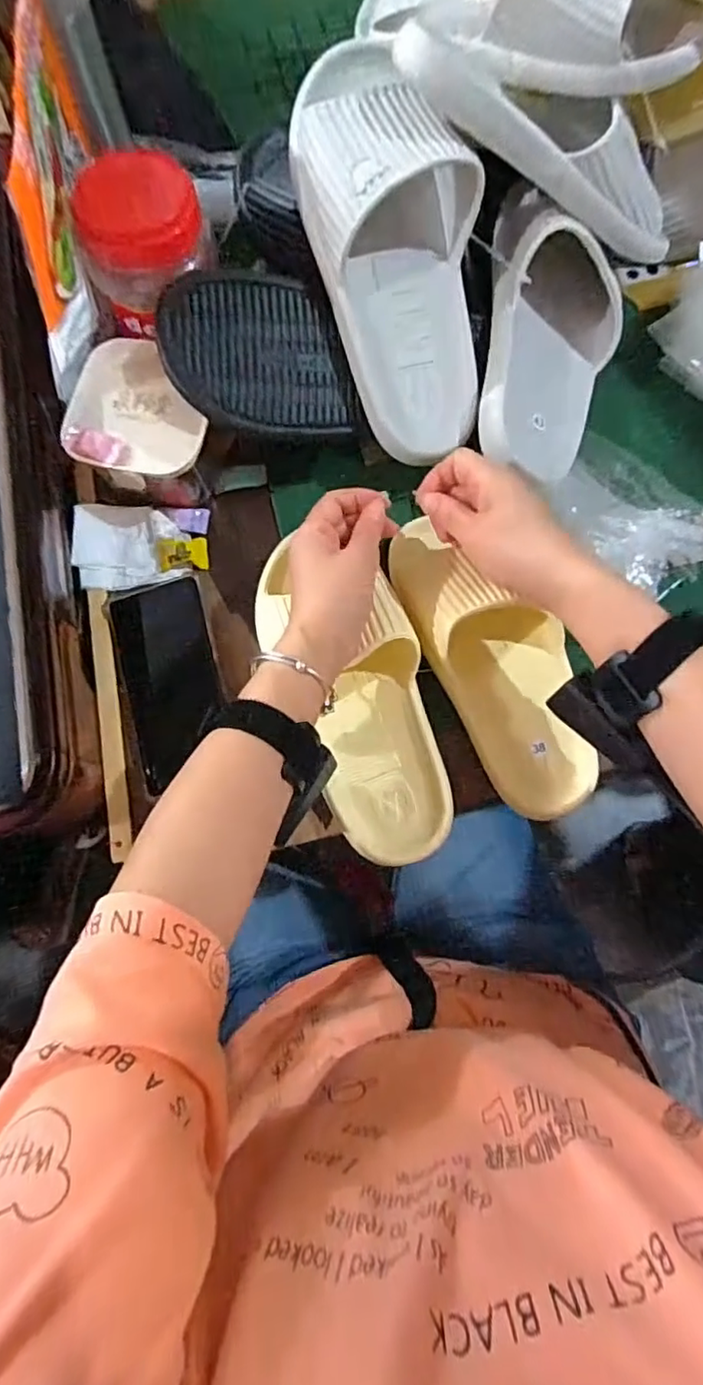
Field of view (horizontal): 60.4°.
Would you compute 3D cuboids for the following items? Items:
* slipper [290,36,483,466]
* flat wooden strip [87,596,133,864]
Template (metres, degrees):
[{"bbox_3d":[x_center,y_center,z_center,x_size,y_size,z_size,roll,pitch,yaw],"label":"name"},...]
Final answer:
[{"bbox_3d":[0.035,-0.307,0.426,0.112,0.072,0.269,-16,108,-3],"label":"slipper"},{"bbox_3d":[-0.188,0.020,0.469,0.017,0.009,0.212,-11,76,-2],"label":"flat wooden strip"}]

